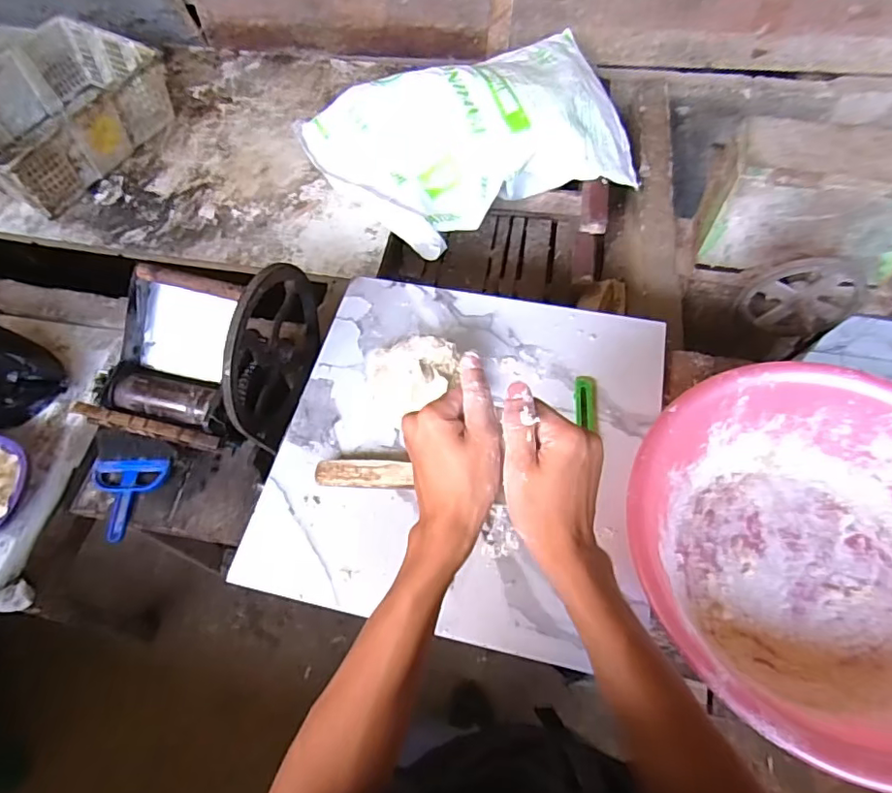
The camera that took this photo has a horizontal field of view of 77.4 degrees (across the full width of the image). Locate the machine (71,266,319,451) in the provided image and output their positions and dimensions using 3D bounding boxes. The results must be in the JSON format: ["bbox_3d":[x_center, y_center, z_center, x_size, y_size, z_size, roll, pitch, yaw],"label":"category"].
[{"bbox_3d":[-0.362,-0.066,0.848,0.236,0.253,0.286,10,61,6],"label":"machine"}]

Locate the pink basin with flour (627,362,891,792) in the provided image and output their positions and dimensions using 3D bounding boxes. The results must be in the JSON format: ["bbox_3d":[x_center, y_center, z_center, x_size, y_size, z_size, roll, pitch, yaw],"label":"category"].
[{"bbox_3d":[0.408,0.174,0.612,0.401,0.123,0.398,0,61,0],"label":"pink basin with flour"}]

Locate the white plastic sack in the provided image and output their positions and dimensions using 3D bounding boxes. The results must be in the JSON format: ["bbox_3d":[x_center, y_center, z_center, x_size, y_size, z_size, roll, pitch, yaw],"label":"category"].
[{"bbox_3d":[0.071,-0.573,1.256,0.683,0.209,0.438,-25,64,-13],"label":"white plastic sack"}]

